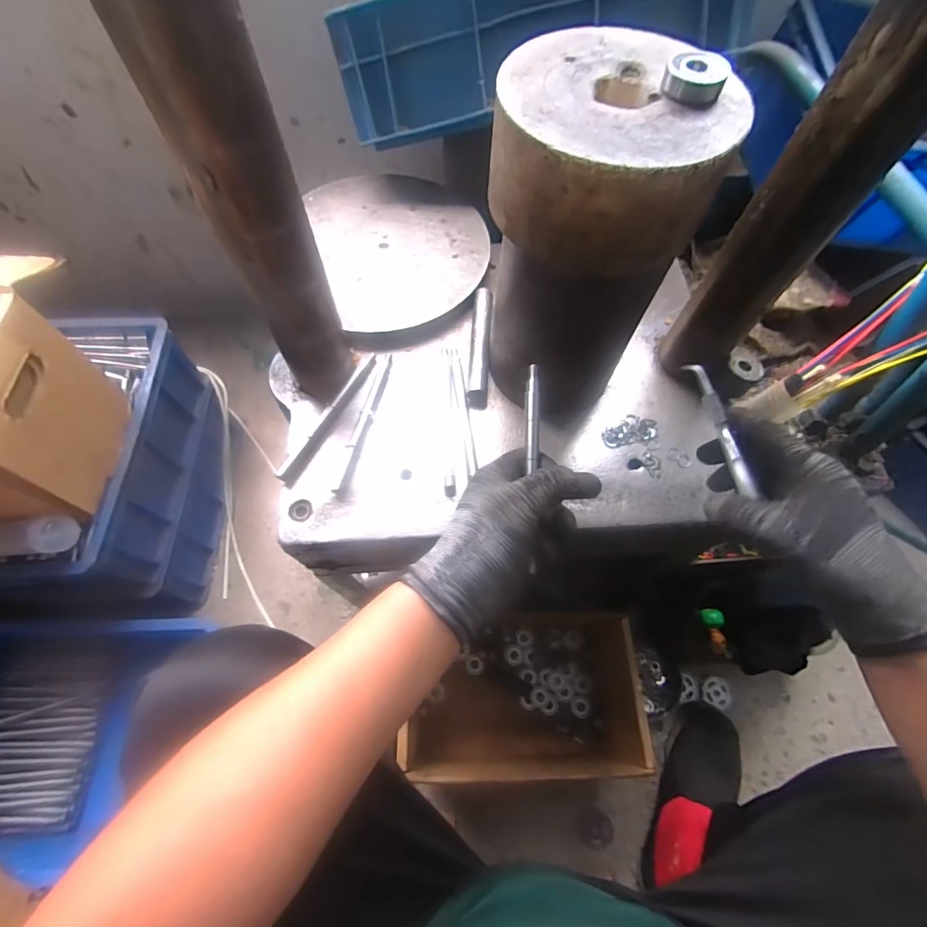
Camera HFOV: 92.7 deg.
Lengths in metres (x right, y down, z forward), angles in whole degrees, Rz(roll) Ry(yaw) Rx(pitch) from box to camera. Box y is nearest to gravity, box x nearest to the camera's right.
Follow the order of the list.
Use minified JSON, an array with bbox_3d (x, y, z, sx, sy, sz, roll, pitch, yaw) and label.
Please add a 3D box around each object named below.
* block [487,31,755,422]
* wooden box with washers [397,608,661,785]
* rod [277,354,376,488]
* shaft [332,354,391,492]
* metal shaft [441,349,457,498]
[{"bbox_3d":[0.090,-0.162,0.361,0.134,0.243,0.131,1,65,-1],"label":"block"},{"bbox_3d":[0.086,0.328,0.649,0.327,0.194,0.220,-1,65,-2],"label":"wooden box with washers"},{"bbox_3d":[-0.135,-0.051,0.448,0.016,0.014,0.165,22,66,9],"label":"rod"},{"bbox_3d":[-0.101,-0.047,0.449,0.012,0.008,0.161,11,65,4],"label":"shaft"},{"bbox_3d":[-0.016,-0.047,0.450,0.009,0.004,0.170,-2,65,-3],"label":"metal shaft"}]

